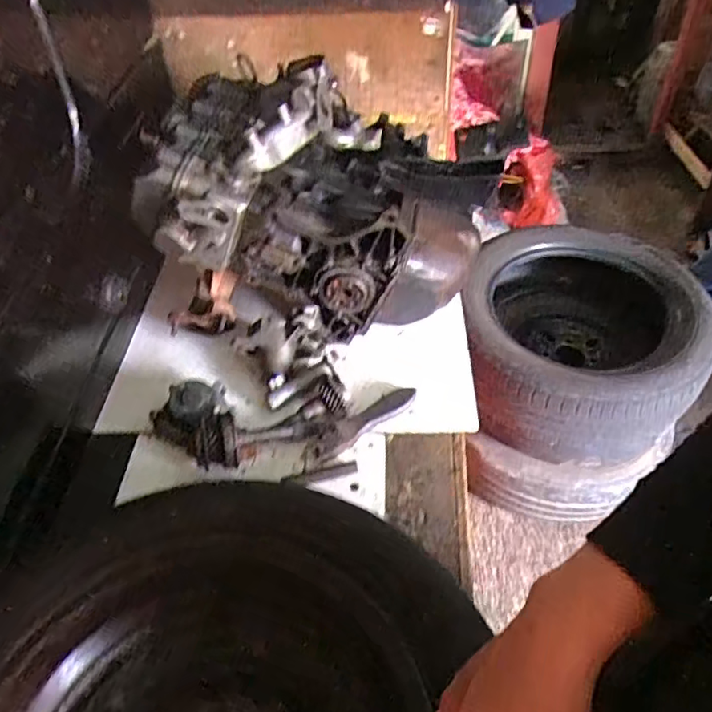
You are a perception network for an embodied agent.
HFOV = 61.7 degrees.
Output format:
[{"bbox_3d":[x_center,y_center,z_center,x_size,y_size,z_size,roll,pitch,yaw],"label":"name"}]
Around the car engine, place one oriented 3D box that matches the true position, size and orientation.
[{"bbox_3d":[-0.049,-0.238,0.920,0.487,0.300,0.319,-3,46,2],"label":"car engine"}]

